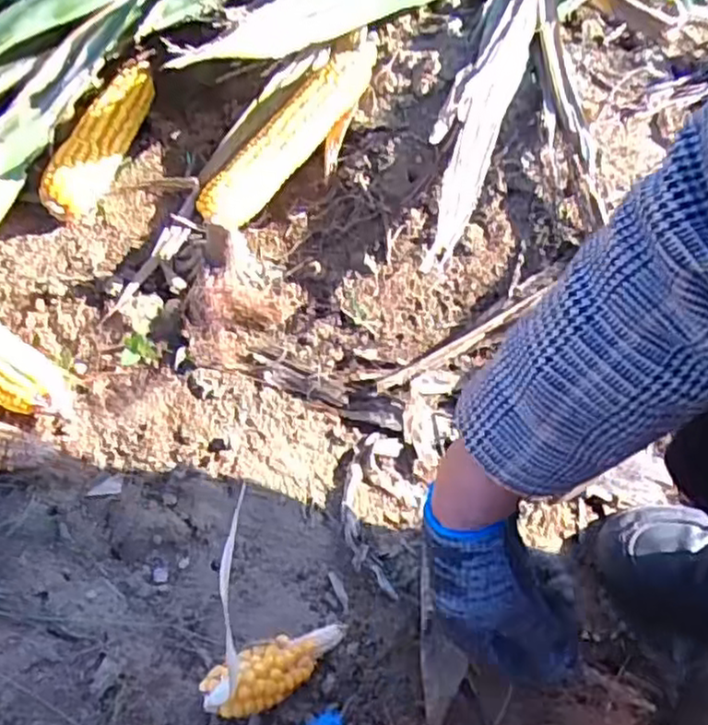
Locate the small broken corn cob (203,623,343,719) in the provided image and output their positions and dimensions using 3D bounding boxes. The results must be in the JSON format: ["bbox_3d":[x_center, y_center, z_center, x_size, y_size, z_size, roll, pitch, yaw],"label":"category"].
[{"bbox_3d":[-0.050,0.202,0.473,0.101,0.039,0.039,-23,62,-18],"label":"small broken corn cob"}]

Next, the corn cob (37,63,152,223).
[{"bbox_3d":[-0.251,-0.230,0.715,0.052,0.054,0.215,9,57,1],"label":"corn cob"}]

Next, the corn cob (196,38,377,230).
[{"bbox_3d":[-0.055,-0.224,0.701,0.052,0.054,0.246,40,85,19],"label":"corn cob"}]

